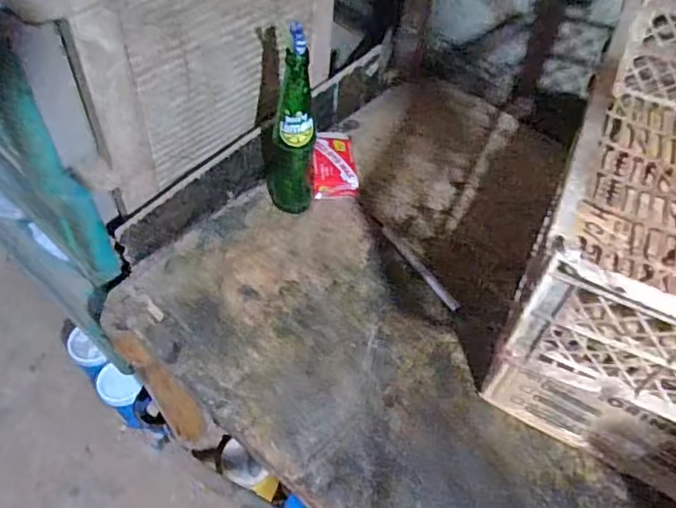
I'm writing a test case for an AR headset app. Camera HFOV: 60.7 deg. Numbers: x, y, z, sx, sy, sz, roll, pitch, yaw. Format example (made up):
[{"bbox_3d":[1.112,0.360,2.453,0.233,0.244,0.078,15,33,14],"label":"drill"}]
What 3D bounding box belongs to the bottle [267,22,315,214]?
[{"bbox_3d":[-0.058,-0.155,0.710,0.061,0.246,0.060,-2,50,-8],"label":"bottle"}]

